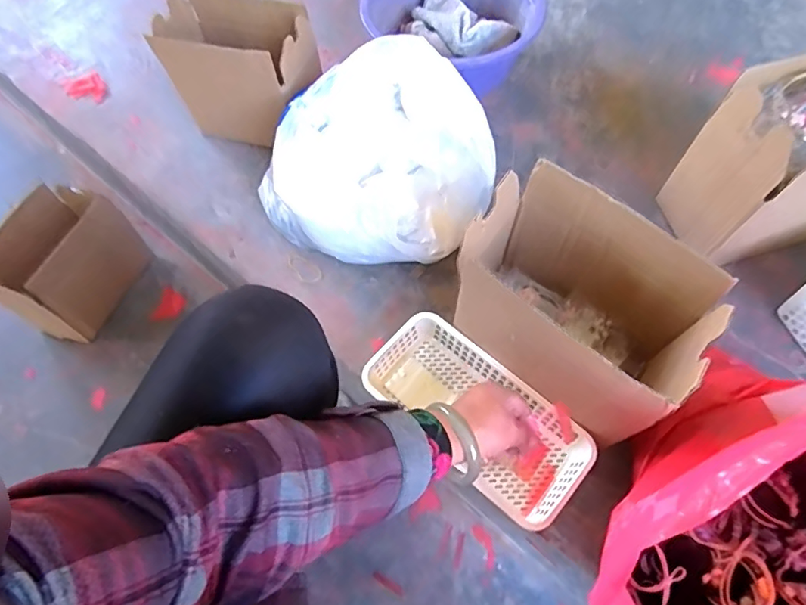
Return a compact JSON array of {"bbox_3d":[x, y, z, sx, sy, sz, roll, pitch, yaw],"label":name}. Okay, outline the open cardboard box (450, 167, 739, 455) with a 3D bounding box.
[{"bbox_3d":[0.178,0.010,0.557,0.233,0.190,0.160,35,70,16],"label":"open cardboard box"}]

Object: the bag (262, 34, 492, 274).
[{"bbox_3d":[-0.031,-0.185,0.702,0.268,0.181,0.261,22,67,11],"label":"bag"}]

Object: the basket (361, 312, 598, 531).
[{"bbox_3d":[0.087,0.134,0.617,0.267,0.047,0.124,40,71,19],"label":"basket"}]

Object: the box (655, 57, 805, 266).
[{"bbox_3d":[0.503,-0.173,0.661,0.245,0.224,0.143,-16,65,-6],"label":"box"}]

